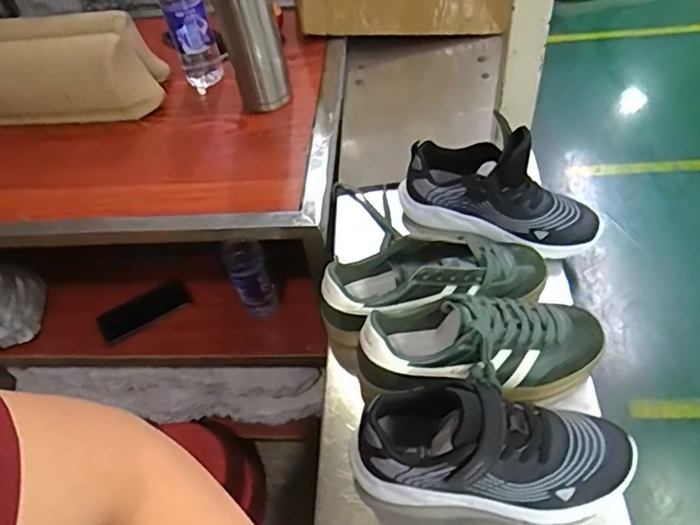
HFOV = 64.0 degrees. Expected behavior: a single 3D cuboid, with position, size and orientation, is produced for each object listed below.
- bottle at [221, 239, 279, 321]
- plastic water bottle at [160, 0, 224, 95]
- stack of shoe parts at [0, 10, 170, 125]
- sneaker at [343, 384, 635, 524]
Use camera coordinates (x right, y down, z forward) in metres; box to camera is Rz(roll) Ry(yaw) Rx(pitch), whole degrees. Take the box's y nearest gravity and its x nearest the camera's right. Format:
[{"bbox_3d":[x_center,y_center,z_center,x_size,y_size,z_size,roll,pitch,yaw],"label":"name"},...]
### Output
[{"bbox_3d":[-0.169,0.022,0.955,0.064,0.167,0.077,-22,51,-9],"label":"bottle"},{"bbox_3d":[-0.250,-0.381,0.861,0.066,0.229,0.056,-19,50,-7],"label":"plastic water bottle"},{"bbox_3d":[-0.504,-0.301,0.897,0.402,0.137,0.108,-1,50,7],"label":"stack of shoe parts"},{"bbox_3d":[0.119,0.158,0.474,0.231,0.108,0.084,2,51,10],"label":"sneaker"}]

